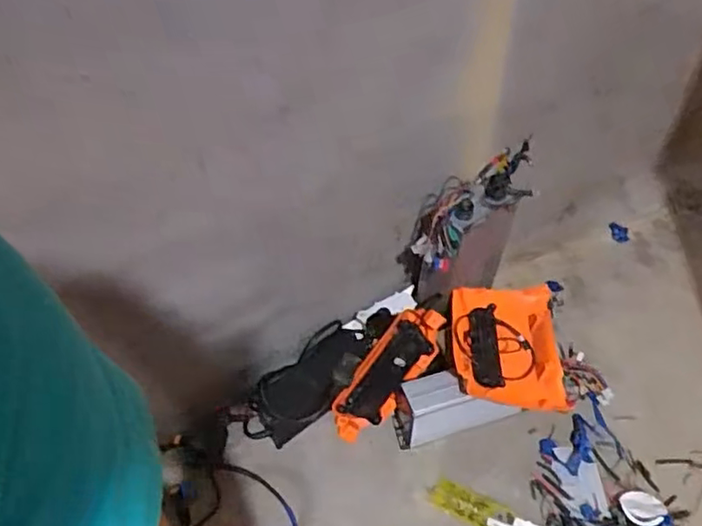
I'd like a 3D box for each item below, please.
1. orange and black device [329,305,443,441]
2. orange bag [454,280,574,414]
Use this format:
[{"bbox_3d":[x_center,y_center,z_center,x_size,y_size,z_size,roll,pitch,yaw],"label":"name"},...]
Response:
[{"bbox_3d":[0.064,0.191,1.044,0.096,0.045,0.271,37,93,4],"label":"orange and black device"},{"bbox_3d":[0.269,0.131,1.045,0.192,0.063,0.252,1,46,2],"label":"orange bag"}]

